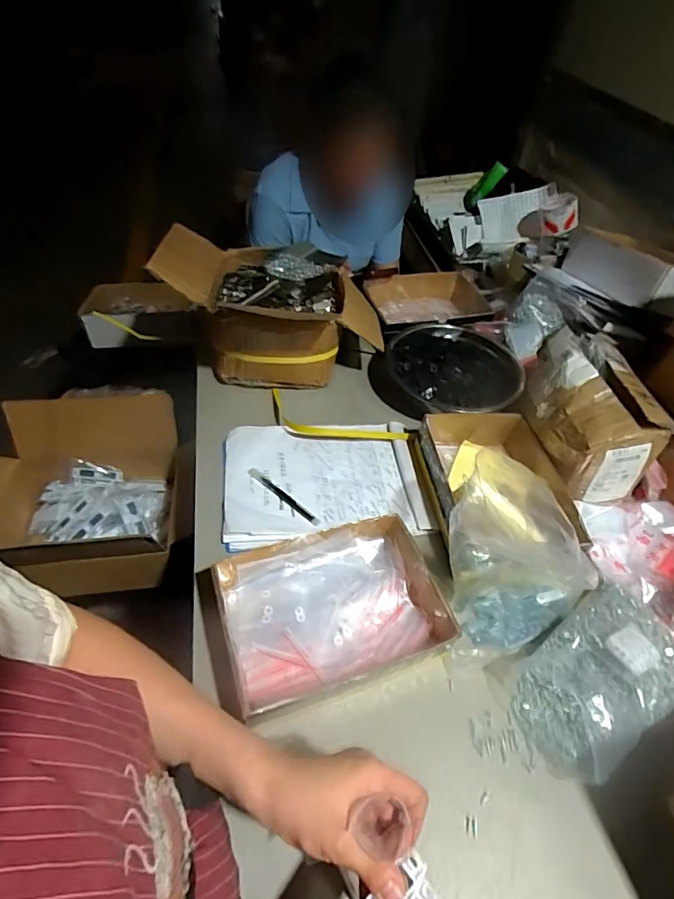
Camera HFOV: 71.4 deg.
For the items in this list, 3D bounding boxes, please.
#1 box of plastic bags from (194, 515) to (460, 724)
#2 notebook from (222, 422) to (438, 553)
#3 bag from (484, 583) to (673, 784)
[{"bbox_3d":[-0.013,0.189,0.567,0.277,0.054,0.184,-12,51,-16],"label":"box of plastic bags"},{"bbox_3d":[-0.021,0.044,0.728,0.297,0.018,0.218,-2,49,-7],"label":"notebook"},{"bbox_3d":[0.307,0.258,0.540,0.221,0.078,0.139,-21,54,-22],"label":"bag"}]

